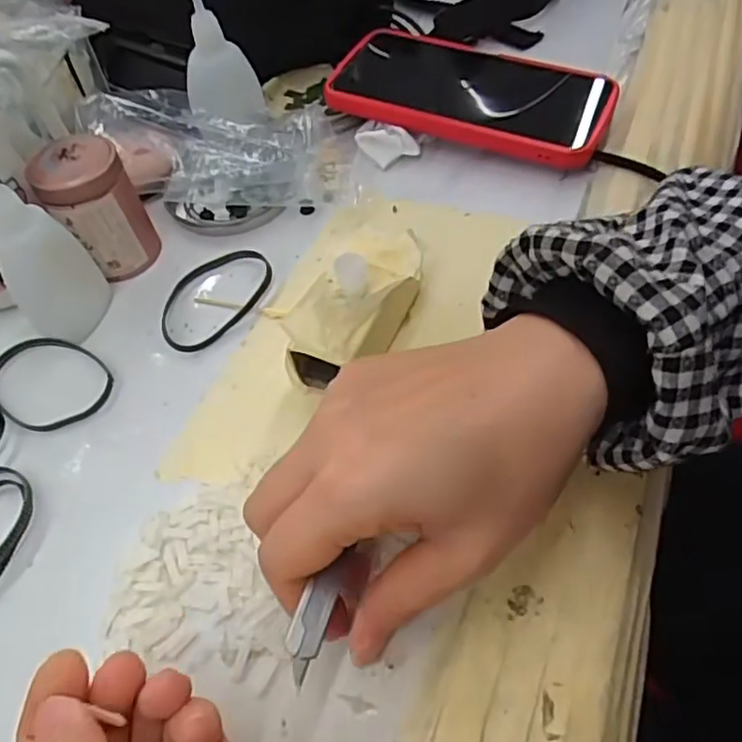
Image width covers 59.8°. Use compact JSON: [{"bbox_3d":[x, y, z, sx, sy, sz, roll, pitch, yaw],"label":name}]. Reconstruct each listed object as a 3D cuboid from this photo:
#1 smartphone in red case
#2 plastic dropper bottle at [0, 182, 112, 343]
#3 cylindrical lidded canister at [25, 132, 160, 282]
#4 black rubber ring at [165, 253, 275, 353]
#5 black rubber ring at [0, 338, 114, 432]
[{"bbox_3d":[0.063,-0.175,0.399,0.166,0.016,0.093,21,59,16],"label":"smartphone in red case"},{"bbox_3d":[-0.162,-0.060,0.309,0.041,0.095,0.044,-31,57,-16],"label":"plastic dropper bottle"},{"bbox_3d":[-0.146,-0.086,0.344,0.044,0.065,0.040,-27,56,-14],"label":"cylindrical lidded canister"},{"bbox_3d":[-0.082,-0.040,0.340,0.047,0.005,0.070,35,68,29],"label":"black rubber ring"},{"bbox_3d":[-0.160,0.004,0.317,0.069,0.004,0.049,31,62,25],"label":"black rubber ring"}]

